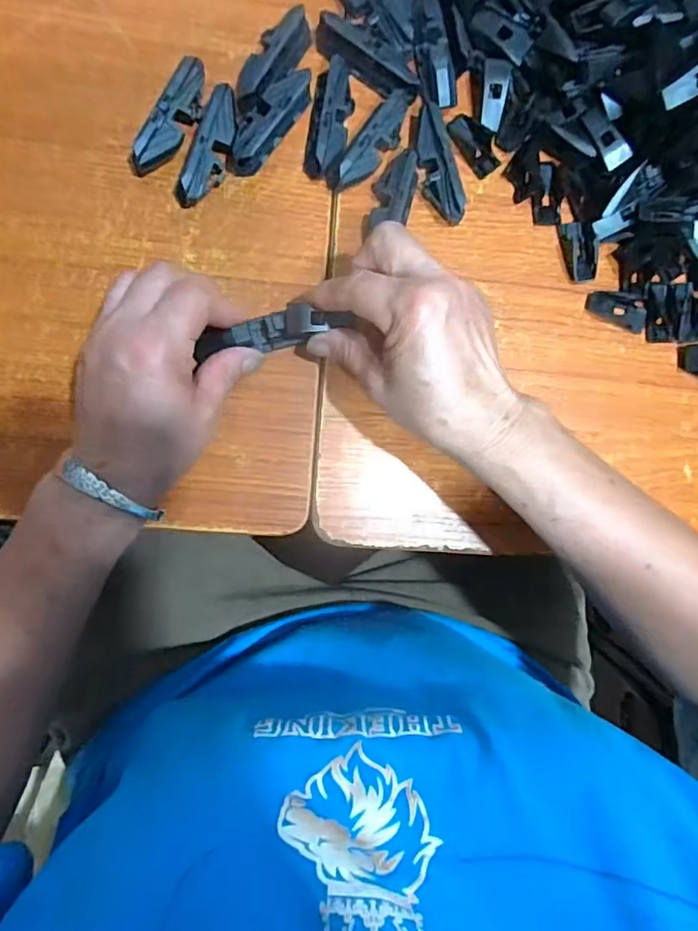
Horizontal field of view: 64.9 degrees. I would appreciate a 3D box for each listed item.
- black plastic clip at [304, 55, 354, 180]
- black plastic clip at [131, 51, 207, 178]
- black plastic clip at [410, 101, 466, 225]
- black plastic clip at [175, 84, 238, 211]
[{"bbox_3d":[-0.012,-0.215,0.343,0.025,0.020,0.069,8,88,-8],"label":"black plastic clip"},{"bbox_3d":[-0.106,-0.209,0.333,0.020,0.020,0.073,29,85,-6],"label":"black plastic clip"},{"bbox_3d":[0.055,-0.192,0.349,0.017,0.023,0.073,-18,91,-8],"label":"black plastic clip"},{"bbox_3d":[-0.084,-0.194,0.337,0.022,0.022,0.071,25,85,-6],"label":"black plastic clip"}]

